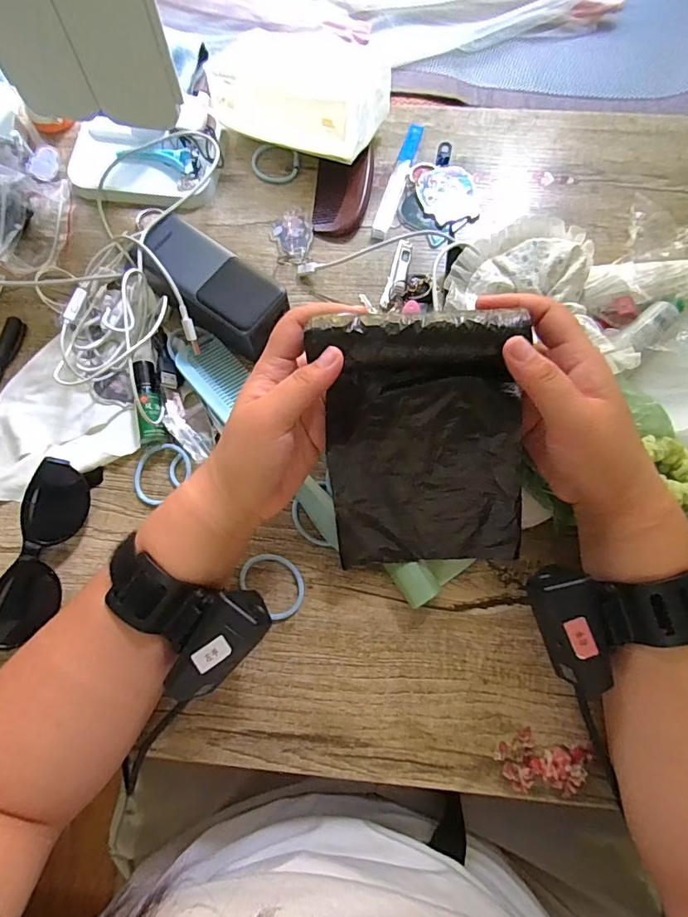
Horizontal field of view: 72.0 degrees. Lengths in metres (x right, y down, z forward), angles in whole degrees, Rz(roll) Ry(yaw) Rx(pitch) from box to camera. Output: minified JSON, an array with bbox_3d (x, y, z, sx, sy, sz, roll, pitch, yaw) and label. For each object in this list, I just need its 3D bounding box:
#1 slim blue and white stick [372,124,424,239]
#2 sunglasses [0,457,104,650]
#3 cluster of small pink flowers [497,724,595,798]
[{"bbox_3d":[0.051,-0.263,0.447,0.015,0.006,0.129,17,75,6],"label":"slim blue and white stick"},{"bbox_3d":[-0.222,0.069,0.349,0.038,0.027,0.136,9,74,4],"label":"sunglasses"},{"bbox_3d":[0.132,0.203,0.314,0.058,0.006,0.037,14,75,6],"label":"cluster of small pink flowers"}]

